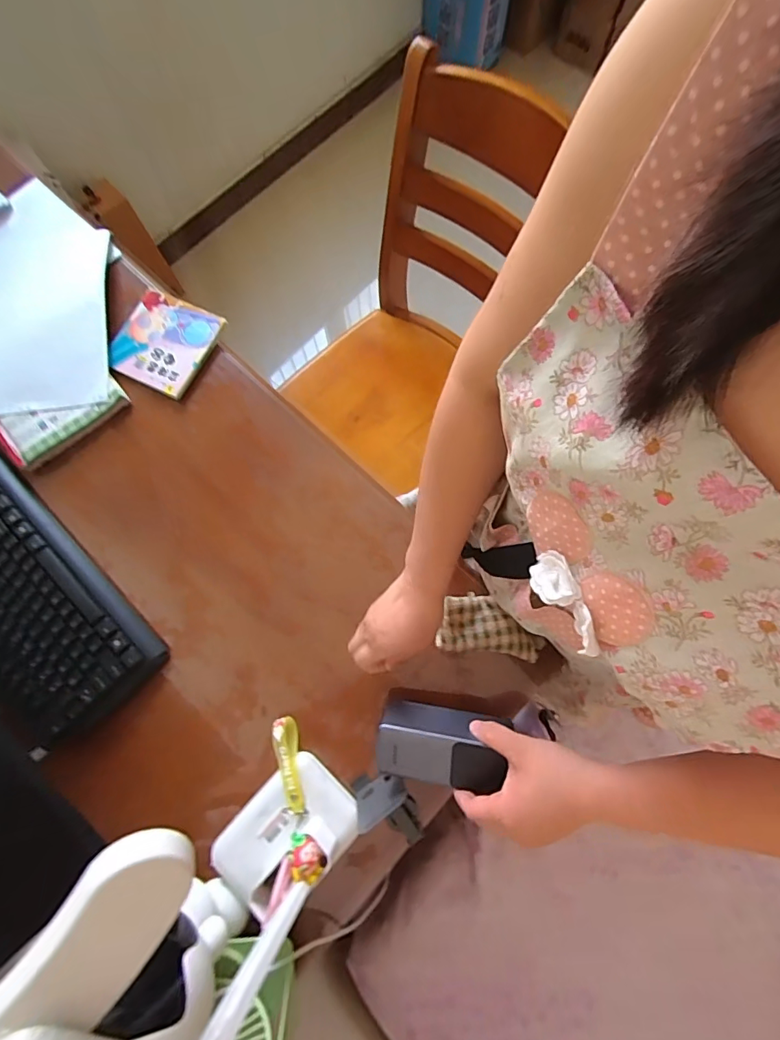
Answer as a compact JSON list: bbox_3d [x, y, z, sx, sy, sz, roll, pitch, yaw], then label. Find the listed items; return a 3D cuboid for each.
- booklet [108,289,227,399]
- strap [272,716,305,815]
[{"bbox_3d":[-0.317,-0.248,0.636,0.143,0.010,0.131,24,80,13],"label":"booklet"},{"bbox_3d":[-0.107,0.259,0.486,0.026,0.012,0.093,-14,62,-6],"label":"strap"}]

